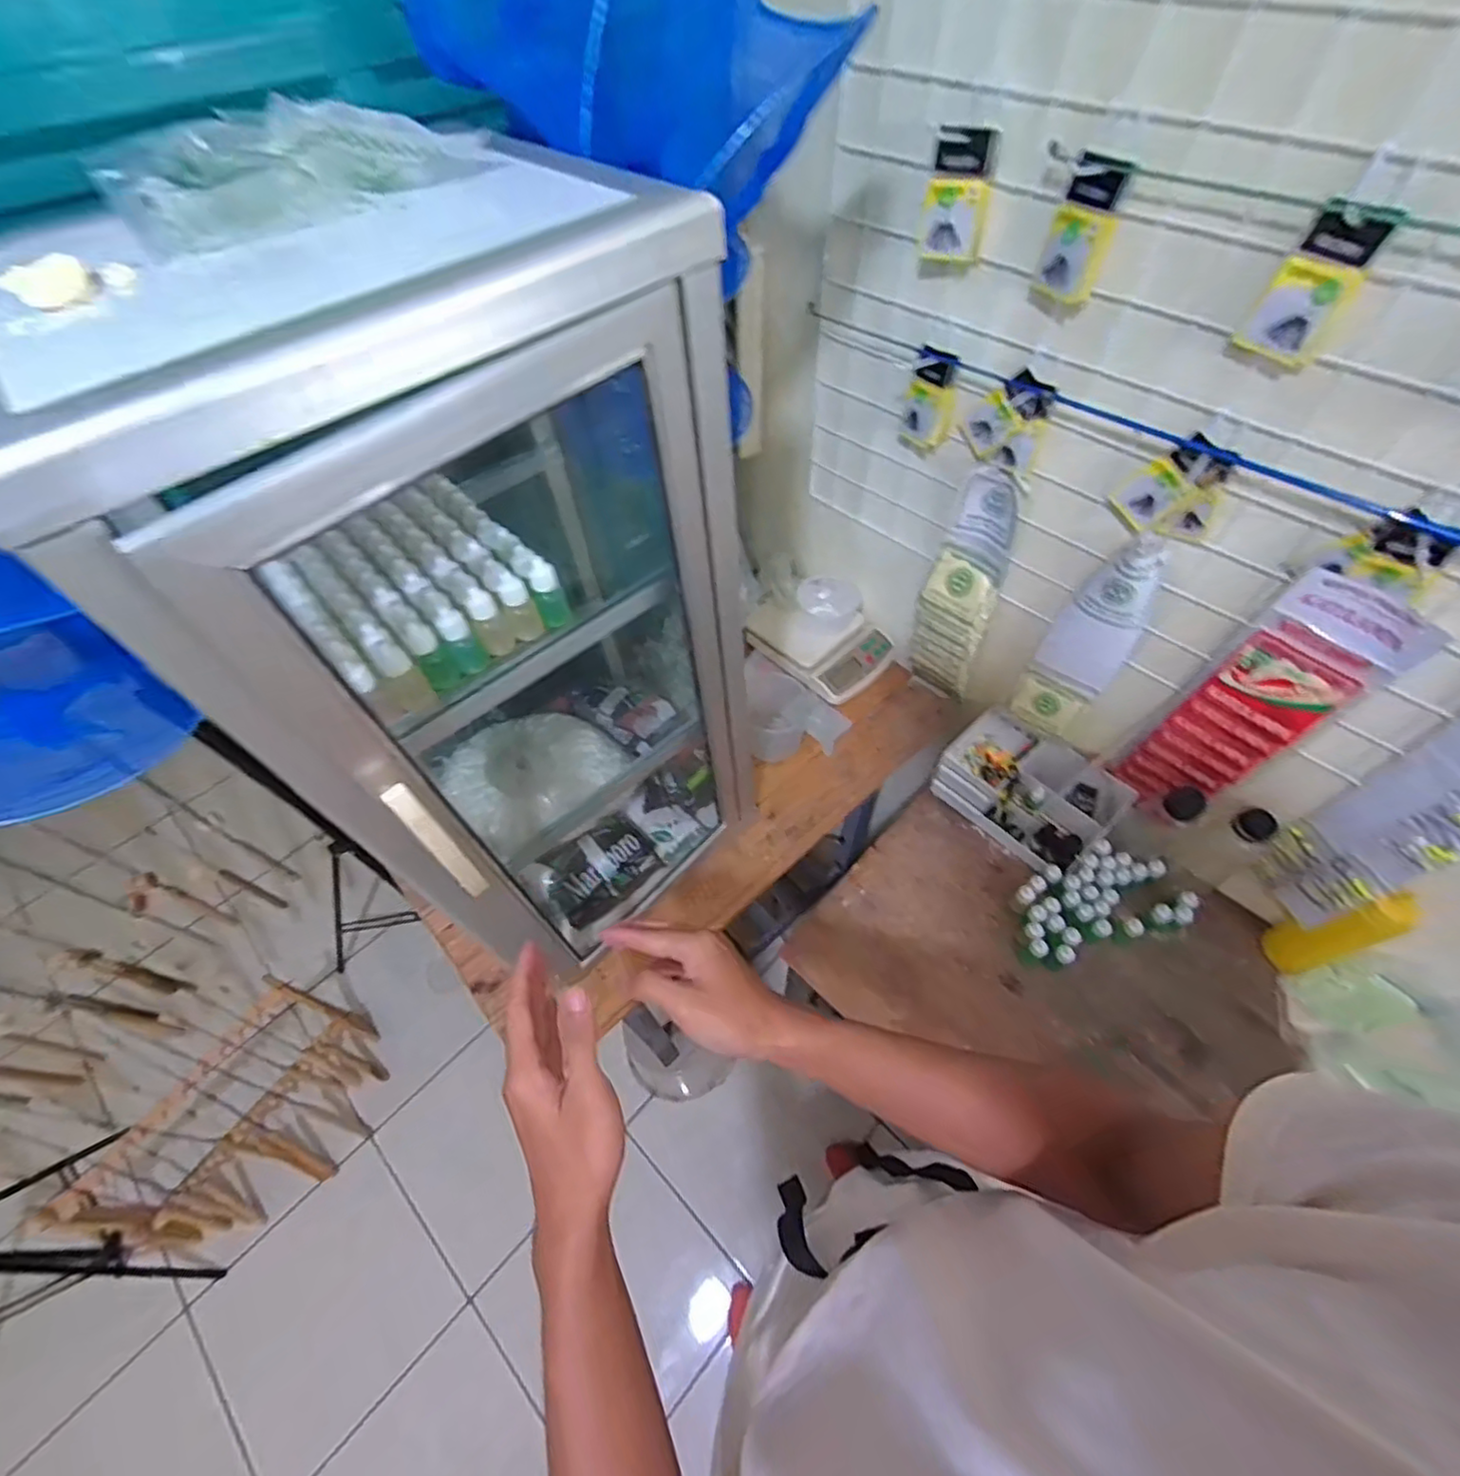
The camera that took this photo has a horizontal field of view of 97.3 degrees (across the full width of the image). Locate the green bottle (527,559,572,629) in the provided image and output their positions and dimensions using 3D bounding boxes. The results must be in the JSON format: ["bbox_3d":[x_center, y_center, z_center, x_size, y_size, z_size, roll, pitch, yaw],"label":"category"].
[{"bbox_3d":[-0.133,-0.106,0.472,0.023,0.050,0.019,-20,58,-11],"label":"green bottle"}]

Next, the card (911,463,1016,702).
[{"bbox_3d":[0.315,-0.180,0.896,0.107,0.371,0.044,36,64,23],"label":"card"}]

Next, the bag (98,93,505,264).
[{"bbox_3d":[-0.261,-0.347,0.379,0.195,0.035,0.136,-35,62,-20],"label":"bag"}]

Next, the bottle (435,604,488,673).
[{"bbox_3d":[-0.189,-0.067,0.456,0.021,0.057,0.016,-29,60,-17],"label":"bottle"}]

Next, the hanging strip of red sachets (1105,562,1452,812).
[{"bbox_3d":[0.573,-0.022,0.718,0.033,0.361,0.122,-33,61,-19],"label":"hanging strip of red sachets"}]

